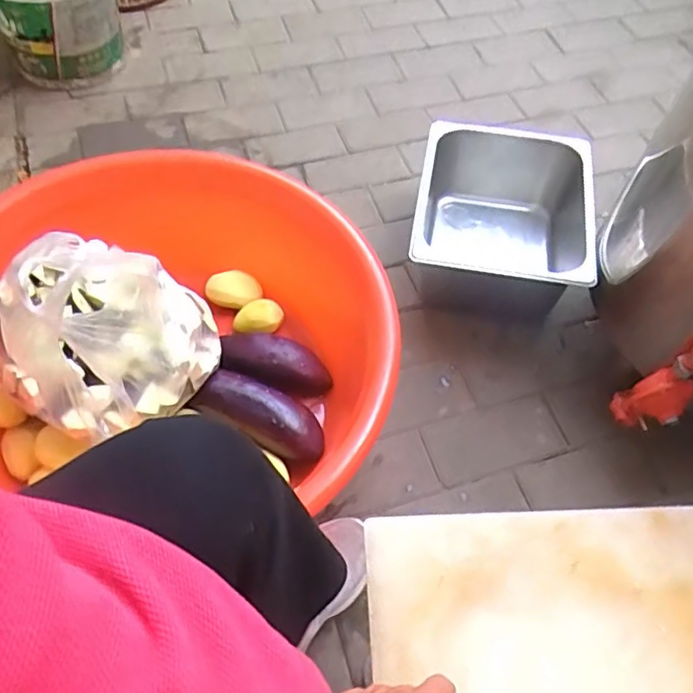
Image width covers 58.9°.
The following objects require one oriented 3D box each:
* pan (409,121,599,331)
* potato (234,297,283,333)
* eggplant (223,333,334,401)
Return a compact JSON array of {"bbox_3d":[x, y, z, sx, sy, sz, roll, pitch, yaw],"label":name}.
[{"bbox_3d":[0.249,-0.194,1.015,0.279,0.164,0.323,10,57,4],"label":"pan"},{"bbox_3d":[-0.136,-0.045,0.948,0.075,0.037,0.047,-18,59,-13],"label":"potato"},{"bbox_3d":[-0.099,0.024,0.897,0.166,0.052,0.064,21,57,-11],"label":"eggplant"}]

